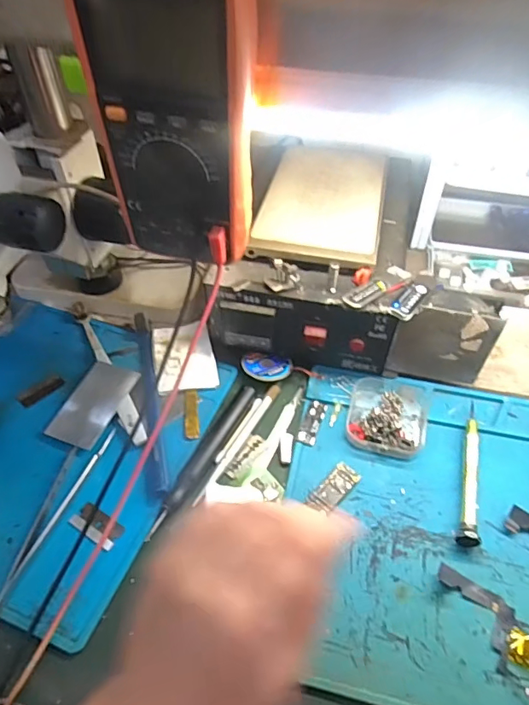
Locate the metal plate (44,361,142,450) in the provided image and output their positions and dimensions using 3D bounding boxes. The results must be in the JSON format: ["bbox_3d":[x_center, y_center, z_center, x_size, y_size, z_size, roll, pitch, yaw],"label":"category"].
[{"bbox_3d":[-0.147,0.044,0.419,0.043,0.006,0.079,22,57,6],"label":"metal plate"}]

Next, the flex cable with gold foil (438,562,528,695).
[{"bbox_3d":[0.142,0.170,0.312,0.035,0.005,0.074,-32,56,-25],"label":"flex cable with gold foil"}]

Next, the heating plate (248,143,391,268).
[{"bbox_3d":[0.059,-0.151,0.467,0.108,0.010,0.189,9,49,8],"label":"heating plate"}]

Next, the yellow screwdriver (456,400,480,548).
[{"bbox_3d":[0.159,0.087,0.375,0.013,0.015,0.122,13,50,11],"label":"yellow screwdriver"}]

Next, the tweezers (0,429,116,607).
[{"bbox_3d":[-0.160,0.117,0.358,0.025,0.007,0.148,16,50,13],"label":"tweezers"}]

